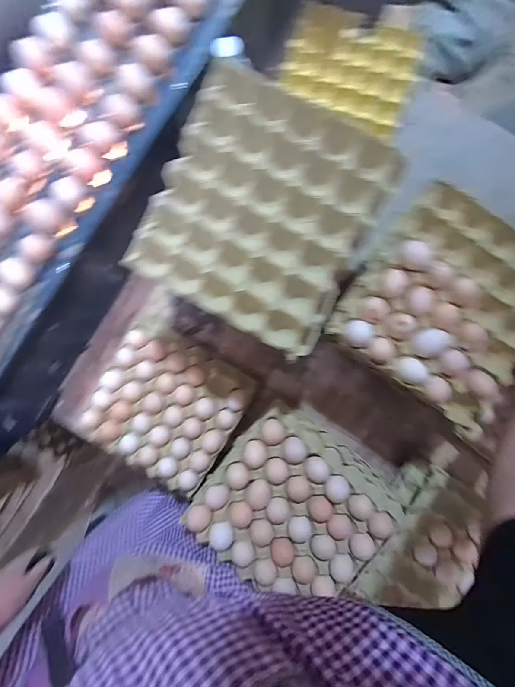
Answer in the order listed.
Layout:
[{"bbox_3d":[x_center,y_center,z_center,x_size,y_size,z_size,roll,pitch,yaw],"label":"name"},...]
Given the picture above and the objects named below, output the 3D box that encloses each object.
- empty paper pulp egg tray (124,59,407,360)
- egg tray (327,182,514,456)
[{"bbox_3d":[0.003,-0.176,0.419,0.298,0.057,0.304,28,88,-3],"label":"empty paper pulp egg tray"},{"bbox_3d":[0.319,-0.057,0.506,0.298,0.053,0.299,36,88,-3],"label":"egg tray"}]

